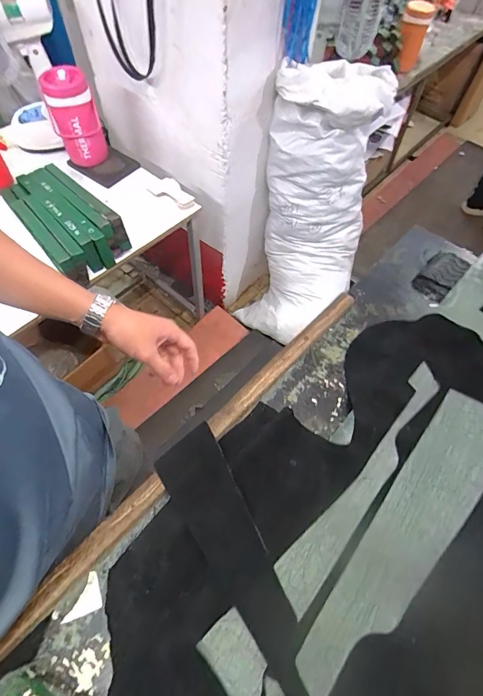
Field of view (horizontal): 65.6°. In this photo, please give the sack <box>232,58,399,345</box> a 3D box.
[{"bbox_3d":[0.266,-0.475,1.457,0.426,0.894,0.491,19,59,9],"label":"sack"}]

